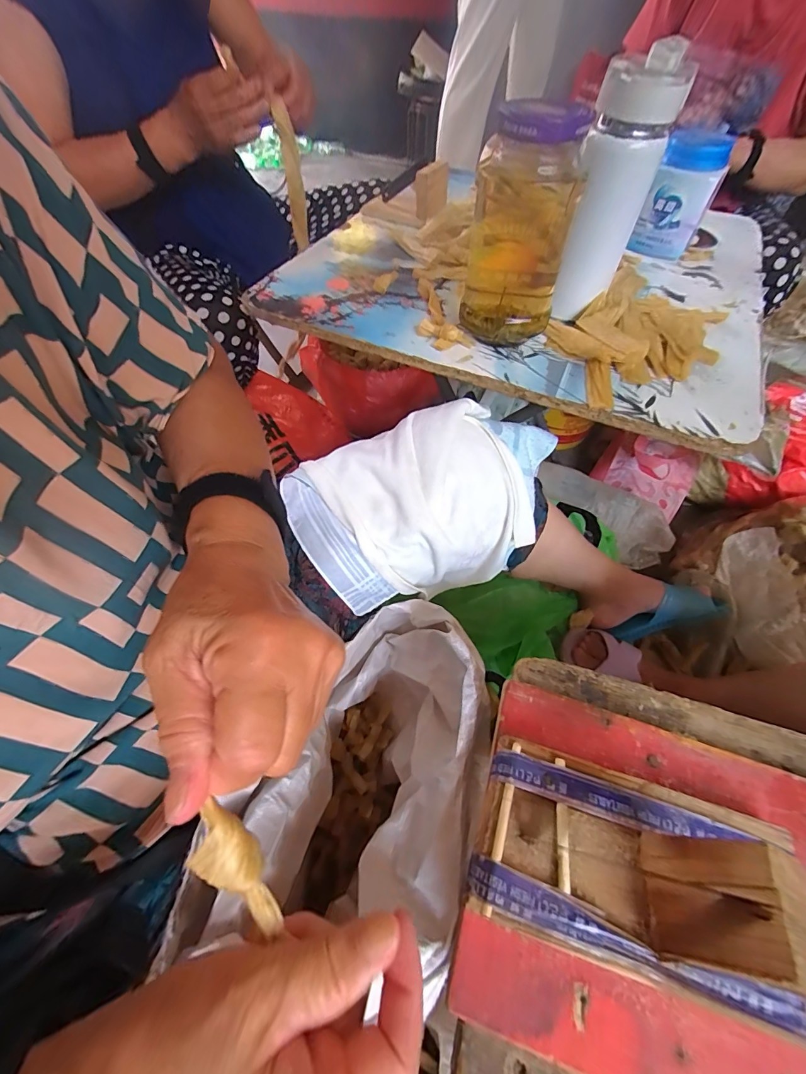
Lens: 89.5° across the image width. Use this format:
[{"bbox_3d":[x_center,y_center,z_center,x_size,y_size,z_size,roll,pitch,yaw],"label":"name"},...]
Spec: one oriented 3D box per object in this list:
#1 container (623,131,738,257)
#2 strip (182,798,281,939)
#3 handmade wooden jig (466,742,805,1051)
[{"bbox_3d":[0.366,-0.452,0.538,0.076,0.116,0.065,23,61,18],"label":"container"},{"bbox_3d":[-0.067,0.130,0.160,0.021,0.007,0.059,-28,101,-14],"label":"strip"},{"bbox_3d":[0.118,0.162,0.198,0.156,0.092,0.085,13,59,12],"label":"handmade wooden jig"}]

